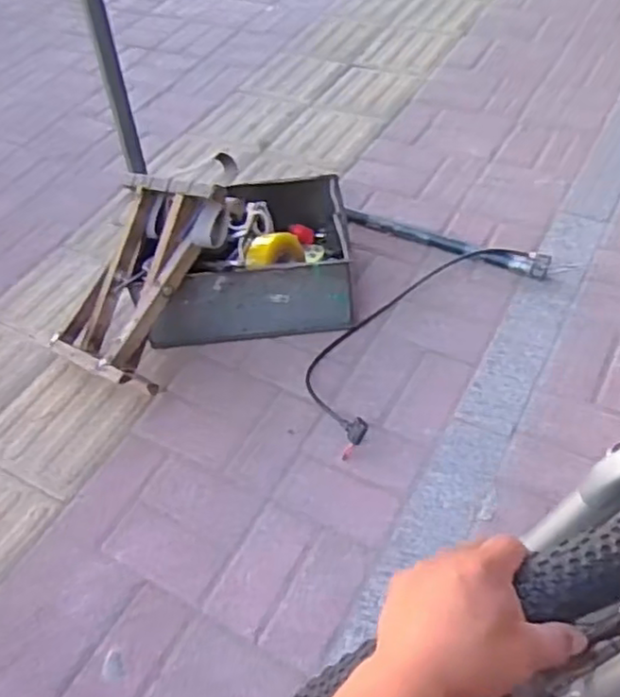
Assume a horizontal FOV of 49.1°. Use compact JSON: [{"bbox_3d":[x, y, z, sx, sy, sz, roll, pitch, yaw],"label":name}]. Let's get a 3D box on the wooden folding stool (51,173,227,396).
[{"bbox_3d":[-0.297,-0.135,1.210,0.237,0.130,0.388,32,104,34],"label":"wooden folding stool"}]

